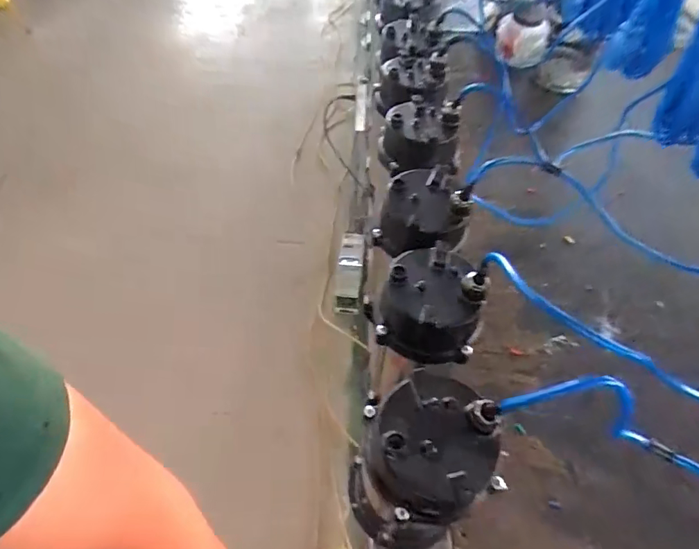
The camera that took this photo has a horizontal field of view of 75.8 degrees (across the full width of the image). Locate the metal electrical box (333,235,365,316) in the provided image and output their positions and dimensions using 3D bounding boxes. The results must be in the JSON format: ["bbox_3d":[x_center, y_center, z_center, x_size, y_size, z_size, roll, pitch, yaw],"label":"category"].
[{"bbox_3d":[0.003,-0.011,1.699,0.093,0.131,0.305,5,54,2],"label":"metal electrical box"}]

